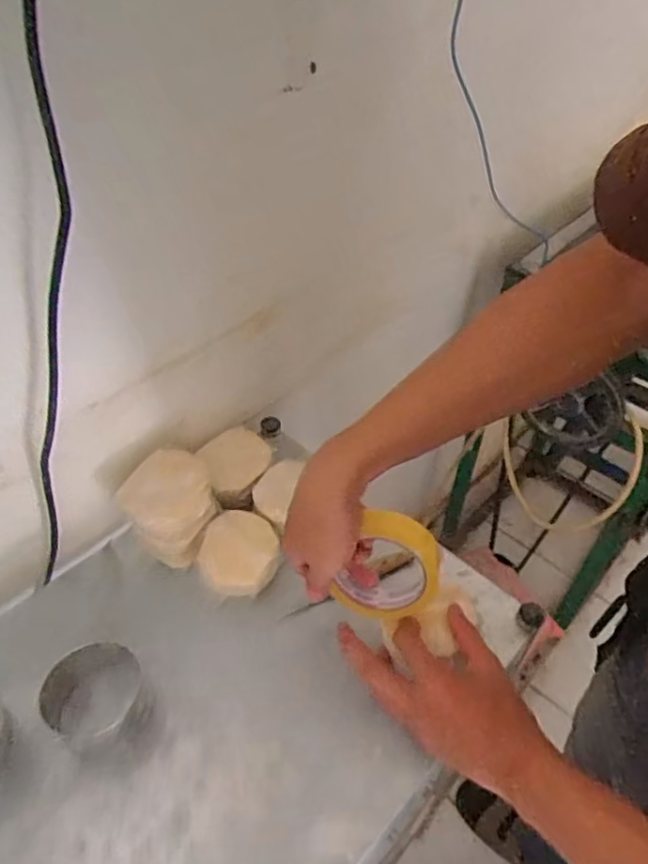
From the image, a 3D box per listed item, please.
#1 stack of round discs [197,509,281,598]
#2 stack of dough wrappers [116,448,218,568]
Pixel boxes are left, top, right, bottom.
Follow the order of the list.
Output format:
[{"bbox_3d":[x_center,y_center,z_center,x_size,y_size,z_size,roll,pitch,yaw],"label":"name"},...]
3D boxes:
[{"bbox_3d":[-0.082,0.123,0.605,0.078,0.040,0.081,13,47,12],"label":"stack of round discs"},{"bbox_3d":[-0.153,0.078,0.610,0.089,0.094,0.082,-26,52,-23],"label":"stack of dough wrappers"}]

